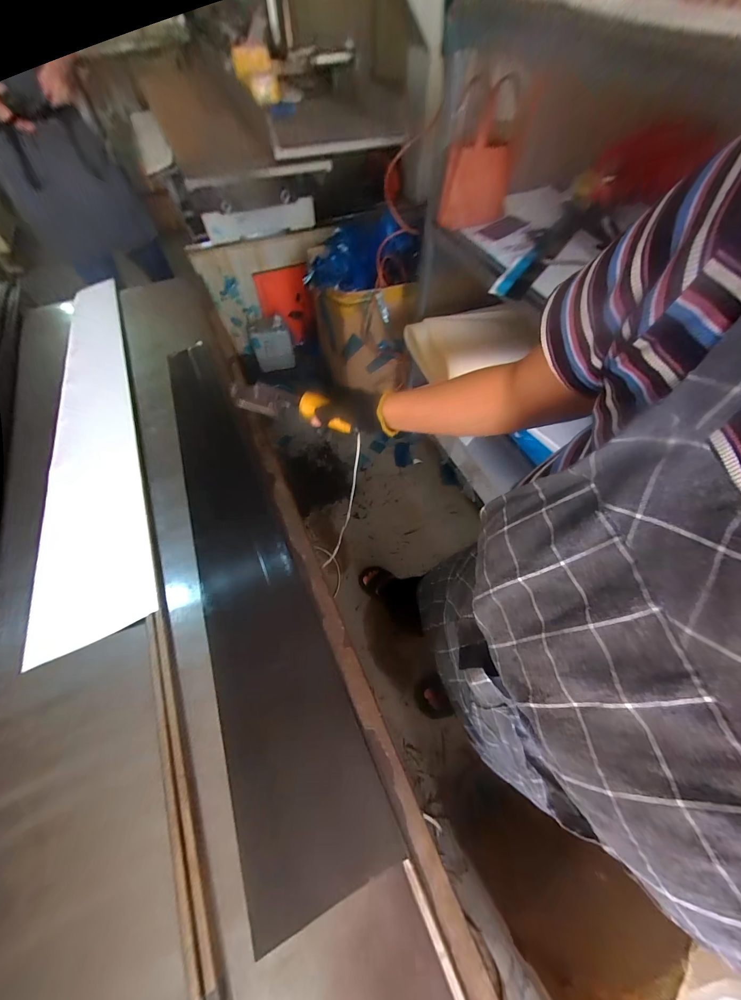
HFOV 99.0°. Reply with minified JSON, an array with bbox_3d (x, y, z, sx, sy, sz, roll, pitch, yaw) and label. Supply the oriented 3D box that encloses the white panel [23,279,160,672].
[{"bbox_3d":[-0.510,-0.130,0.567,0.161,0.013,0.756,-21,68,-7],"label":"white panel"}]

